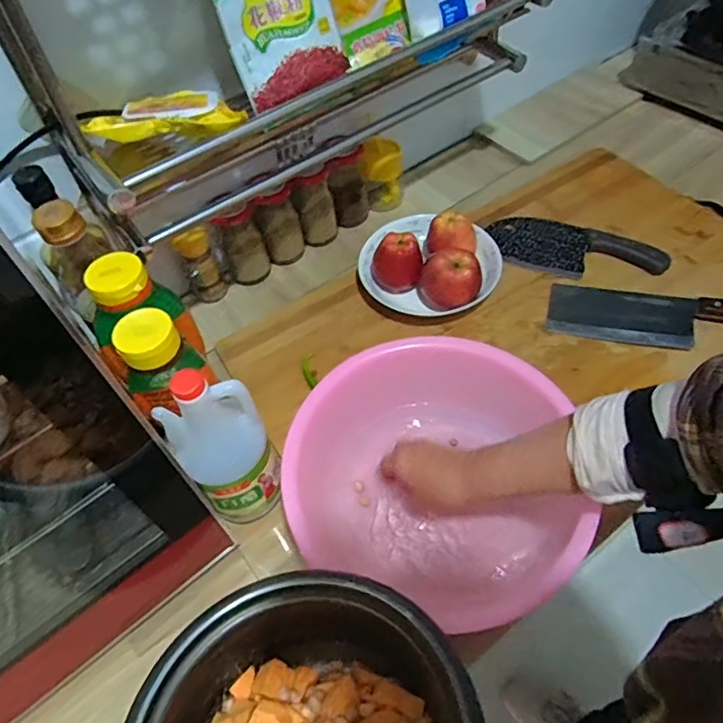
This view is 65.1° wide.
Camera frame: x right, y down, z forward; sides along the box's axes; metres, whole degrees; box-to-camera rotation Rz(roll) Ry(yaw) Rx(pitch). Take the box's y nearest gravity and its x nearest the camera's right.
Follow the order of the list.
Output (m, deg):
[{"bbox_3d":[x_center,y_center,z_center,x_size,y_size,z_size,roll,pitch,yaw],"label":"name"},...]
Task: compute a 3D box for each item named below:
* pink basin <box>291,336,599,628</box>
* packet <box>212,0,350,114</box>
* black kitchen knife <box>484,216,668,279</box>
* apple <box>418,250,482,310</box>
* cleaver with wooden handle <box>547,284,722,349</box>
[{"bbox_3d":[0.074,0.107,0.552,0.282,0.094,0.248,16,58,16],"label":"pink basin"},{"bbox_3d":[-0.080,-0.342,0.567,0.118,0.138,0.019,-32,33,-14],"label":"packet"},{"bbox_3d":[0.289,-0.155,0.773,0.232,0.018,0.094,22,60,19],"label":"black kitchen knife"},{"bbox_3d":[0.112,-0.100,0.719,0.079,0.071,0.065,2,55,6],"label":"apple"},{"bbox_3d":[0.379,-0.058,0.688,0.281,0.028,0.078,8,56,10],"label":"cleaver with wooden handle"}]

